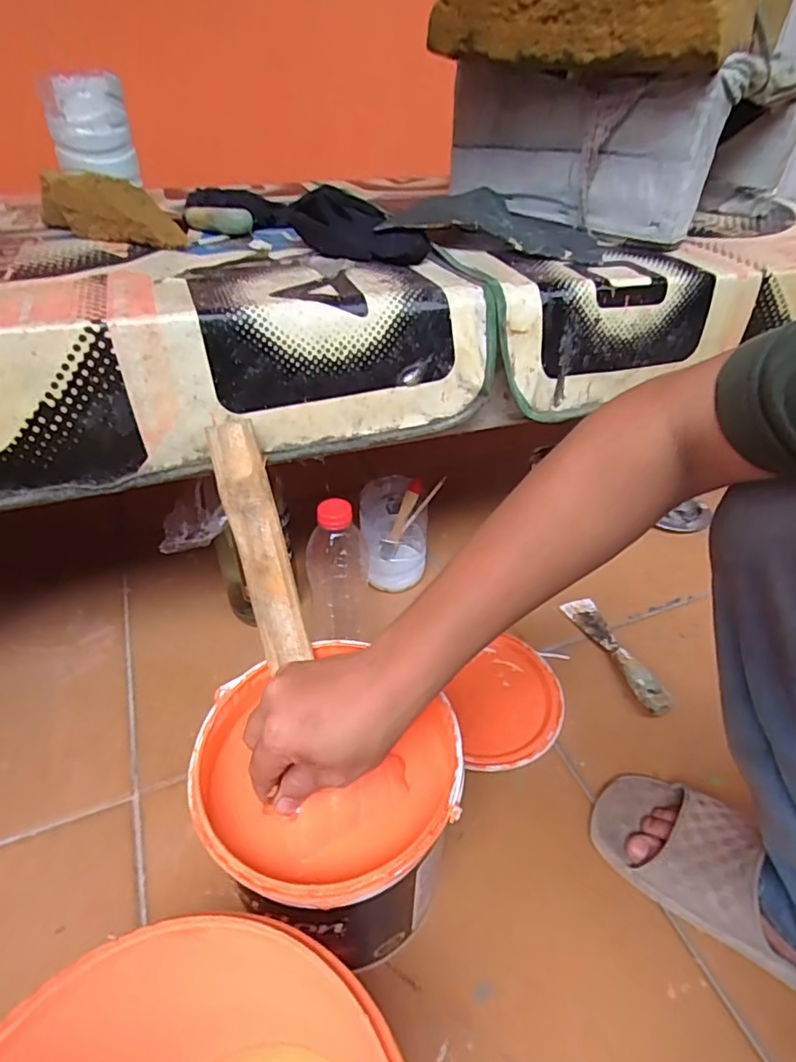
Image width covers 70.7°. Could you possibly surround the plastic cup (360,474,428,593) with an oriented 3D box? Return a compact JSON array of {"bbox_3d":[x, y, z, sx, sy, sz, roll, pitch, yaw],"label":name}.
[{"bbox_3d":[-0.005,0.004,0.719,0.085,0.112,0.087,-1,41,-2],"label":"plastic cup"}]

